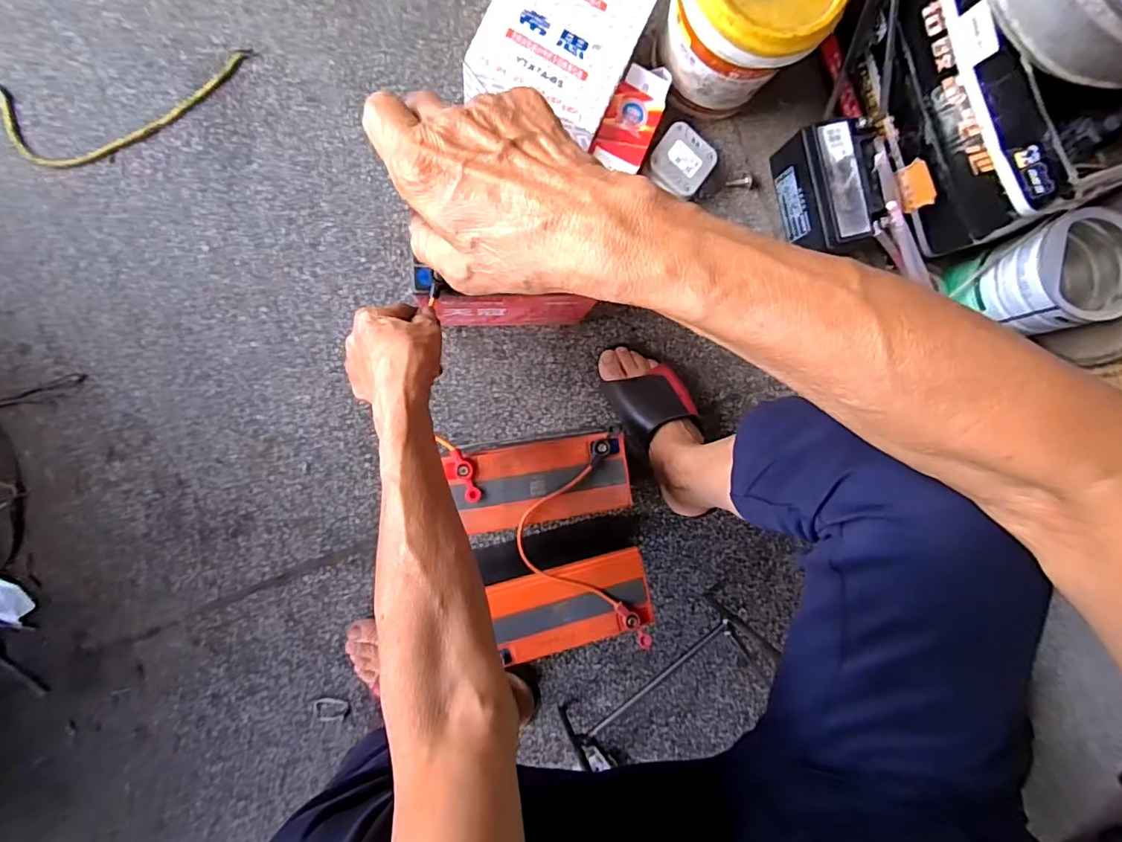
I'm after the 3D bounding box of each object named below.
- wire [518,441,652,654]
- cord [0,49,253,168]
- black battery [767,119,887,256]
[{"bbox_3d":[0.016,0.127,0.495,0.103,0.010,0.201,-12,93,-9],"label":"wire"},{"bbox_3d":[-0.469,-0.347,0.582,0.260,0.020,0.101,-16,93,-9],"label":"cord"},{"bbox_3d":[0.335,-0.289,0.669,0.077,0.098,0.145,-12,93,-9],"label":"black battery"}]

